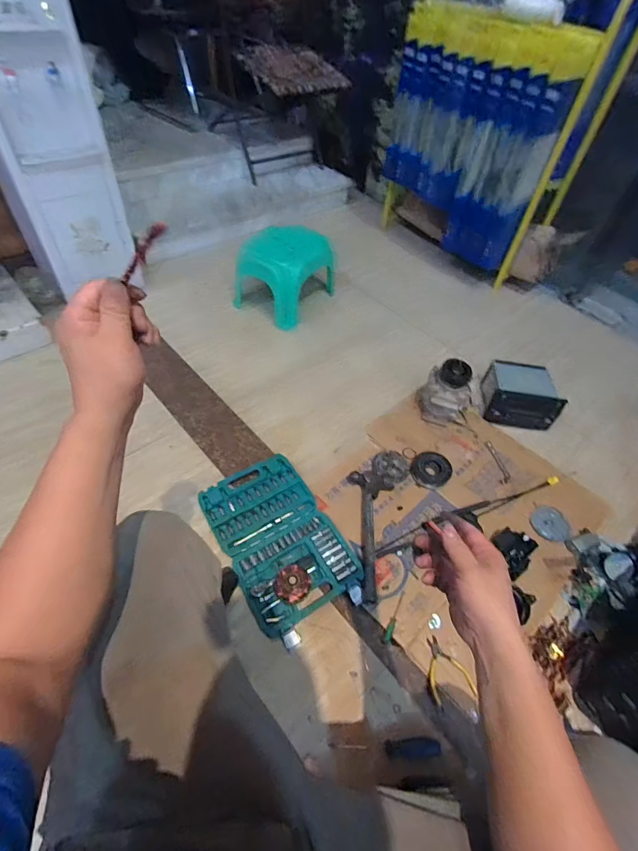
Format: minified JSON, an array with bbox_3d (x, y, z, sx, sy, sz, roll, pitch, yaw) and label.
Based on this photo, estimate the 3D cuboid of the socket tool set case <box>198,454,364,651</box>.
[{"bbox_3d":[-0.094,0.255,0.949,0.247,0.053,0.413,-24,56,-23],"label":"socket tool set case"}]

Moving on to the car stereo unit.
[{"bbox_3d":[0.639,-0.099,1.271,0.214,0.131,0.161,13,50,5],"label":"car stereo unit"}]

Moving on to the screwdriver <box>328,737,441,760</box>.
[{"bbox_3d":[0.119,0.580,0.725,0.193,0.021,0.029,1,50,-5],"label":"screwdriver"}]

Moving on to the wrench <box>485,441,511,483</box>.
[{"bbox_3d":[0.513,0.100,1.160,0.023,0.006,0.139,-5,49,-11],"label":"wrench"}]

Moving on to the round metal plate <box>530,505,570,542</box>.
[{"bbox_3d":[0.601,0.247,1.048,0.114,0.009,0.096,-25,57,-24],"label":"round metal plate"}]

